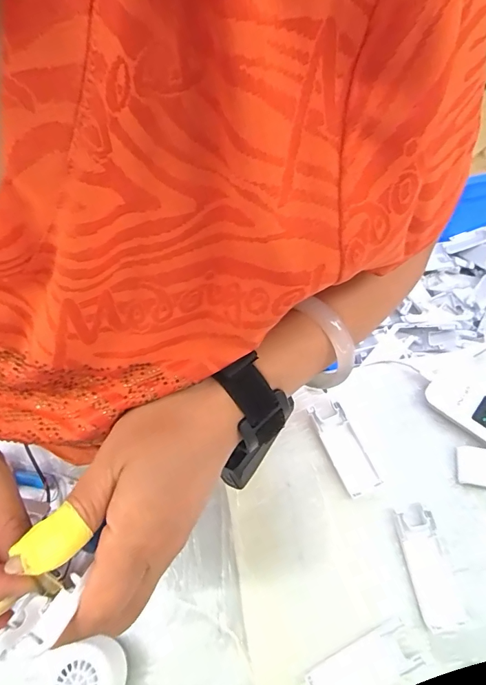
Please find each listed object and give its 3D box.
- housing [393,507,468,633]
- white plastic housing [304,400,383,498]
[{"bbox_3d":[0.182,0.219,0.395,0.039,0.012,0.100,-8,63,-1],"label":"housing"},{"bbox_3d":[0.111,0.116,0.447,0.037,0.015,0.099,-22,64,-8],"label":"white plastic housing"}]

